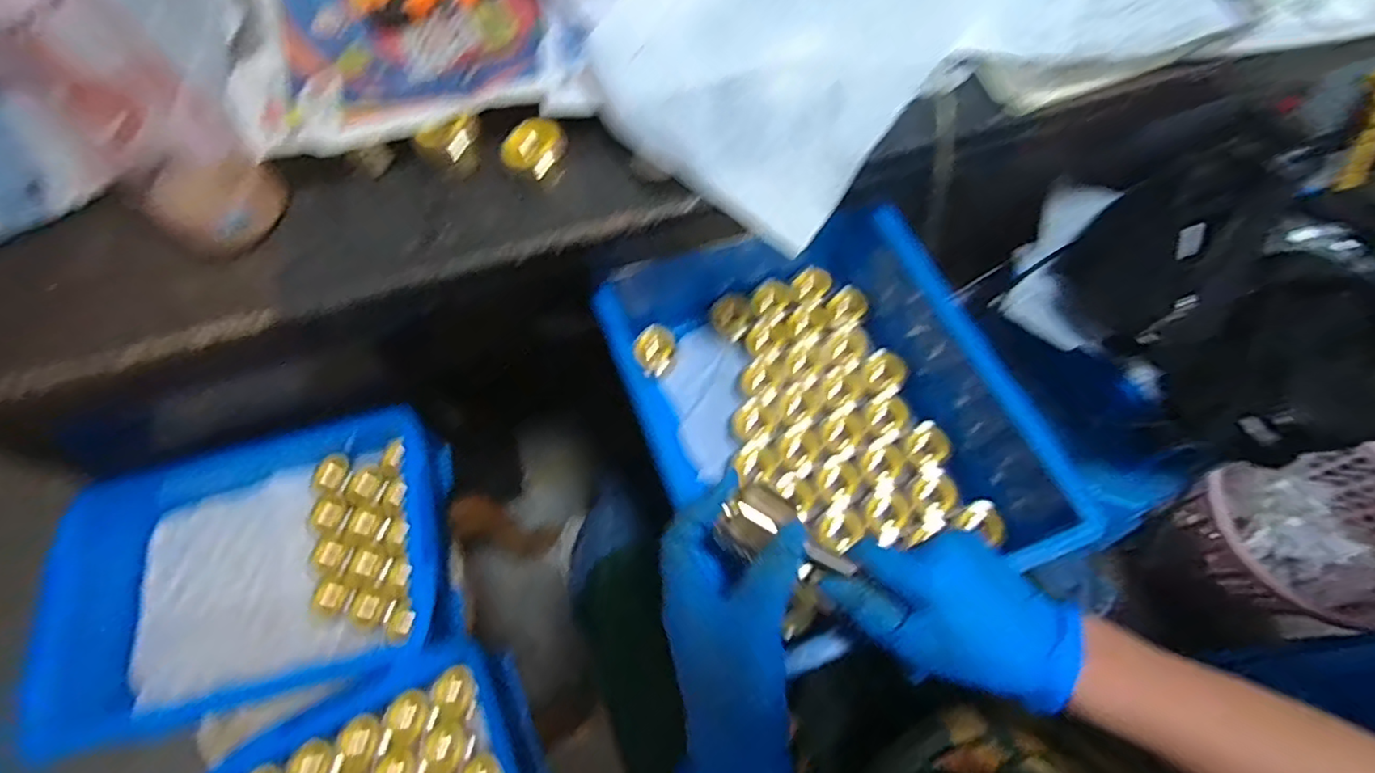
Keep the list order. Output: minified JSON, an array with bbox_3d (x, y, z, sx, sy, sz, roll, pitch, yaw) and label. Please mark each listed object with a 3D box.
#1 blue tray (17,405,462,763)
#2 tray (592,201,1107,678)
[{"bbox_3d":[-0.417,0.177,0.604,0.349,0.094,0.240,-15,65,-4],"label":"blue tray"},{"bbox_3d":[0.121,0.019,0.502,0.267,0.131,0.322,-26,67,-8],"label":"tray"}]

